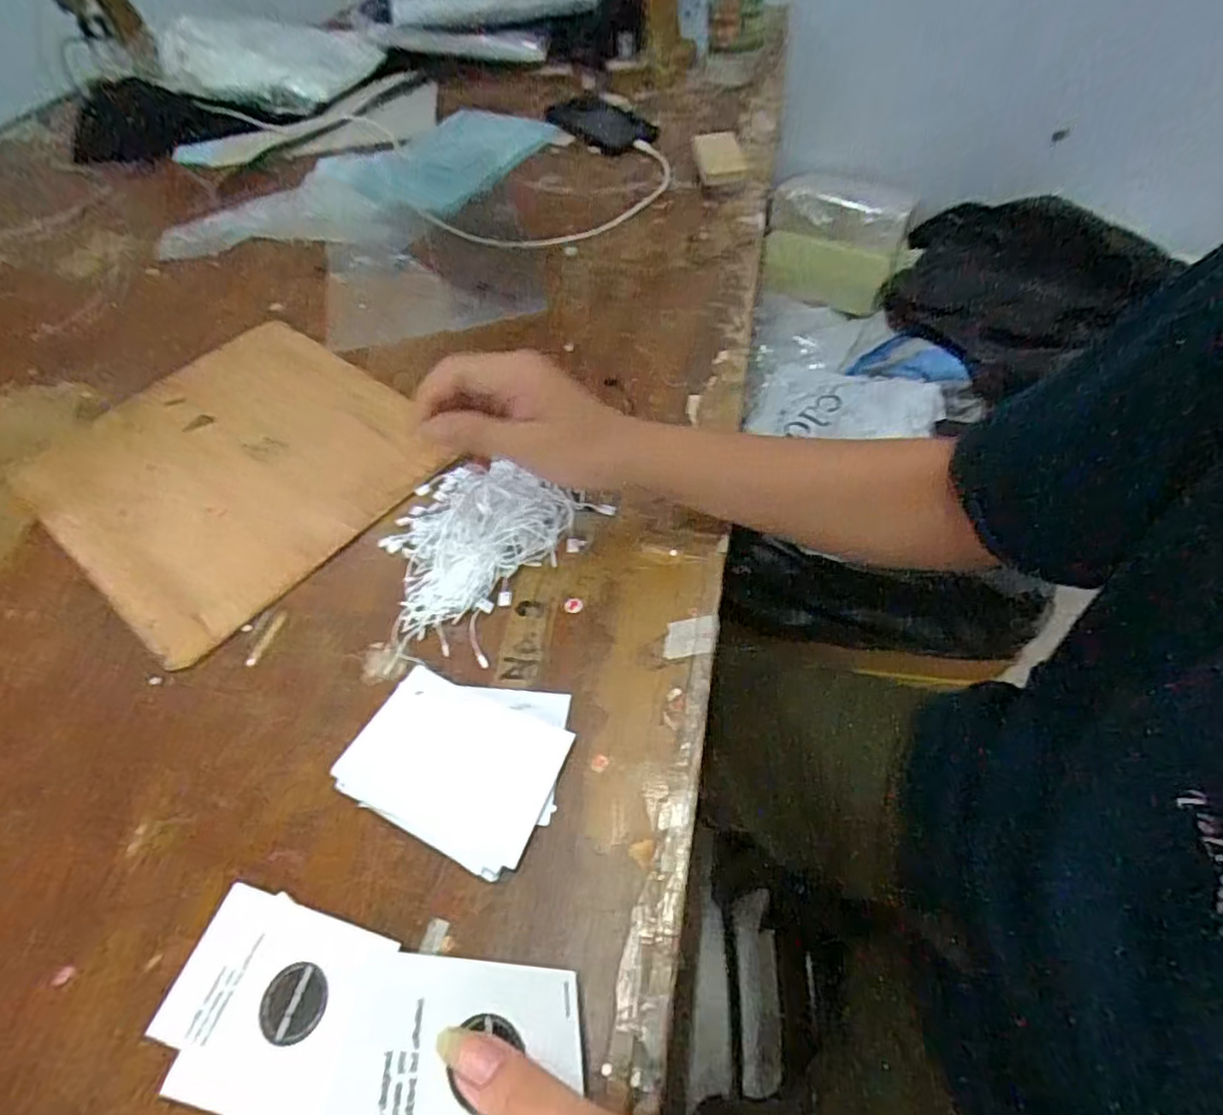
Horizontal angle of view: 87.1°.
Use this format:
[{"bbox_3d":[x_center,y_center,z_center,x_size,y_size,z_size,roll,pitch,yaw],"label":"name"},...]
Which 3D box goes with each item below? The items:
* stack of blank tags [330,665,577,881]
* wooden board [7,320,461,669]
[{"bbox_3d":[-0.079,0.103,0.342,0.109,0.007,0.091,18,56,18],"label":"stack of blank tags"},{"bbox_3d":[-0.292,-0.078,0.499,0.280,0.008,0.245,34,62,26],"label":"wooden board"}]

